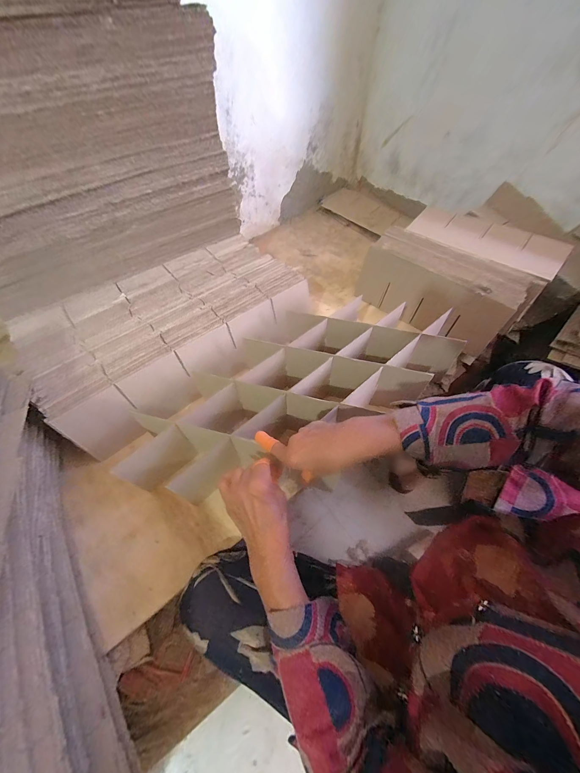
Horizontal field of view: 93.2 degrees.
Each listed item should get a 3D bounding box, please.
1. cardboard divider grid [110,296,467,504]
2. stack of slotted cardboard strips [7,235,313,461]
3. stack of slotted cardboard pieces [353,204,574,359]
[{"bbox_3d":[0.012,-0.004,0.537,0.601,0.144,0.236,-25,63,-10],"label":"cardboard divider grid"},{"bbox_3d":[-0.250,-0.142,0.622,0.550,0.118,0.313,-35,66,-19],"label":"stack of slotted cardboard strips"},{"bbox_3d":[0.413,-0.289,0.713,0.372,0.156,0.295,36,65,19],"label":"stack of slotted cardboard pieces"}]

